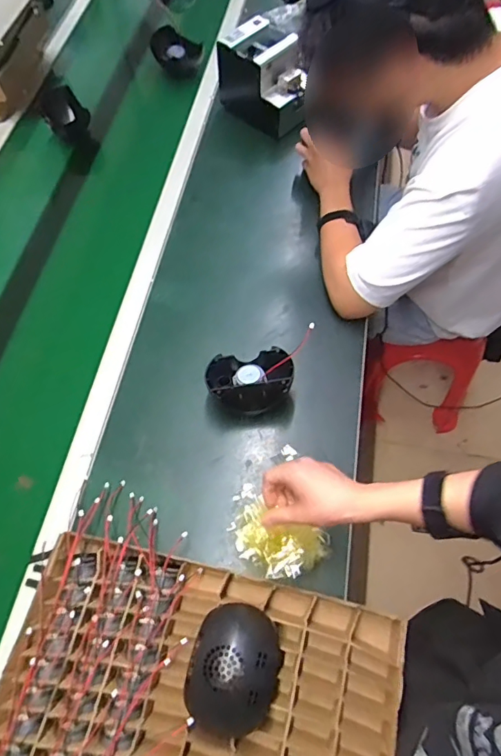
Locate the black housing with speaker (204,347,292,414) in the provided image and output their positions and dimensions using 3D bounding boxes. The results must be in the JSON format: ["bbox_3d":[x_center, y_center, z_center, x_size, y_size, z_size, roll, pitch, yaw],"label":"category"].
[{"bbox_3d":[0.000,0.009,0.755,0.130,0.071,0.094,-3,62,1],"label":"black housing with speaker"}]

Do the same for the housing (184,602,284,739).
[{"bbox_3d":[-0.018,0.321,0.538,0.095,0.075,0.127,12,64,9],"label":"housing"}]

